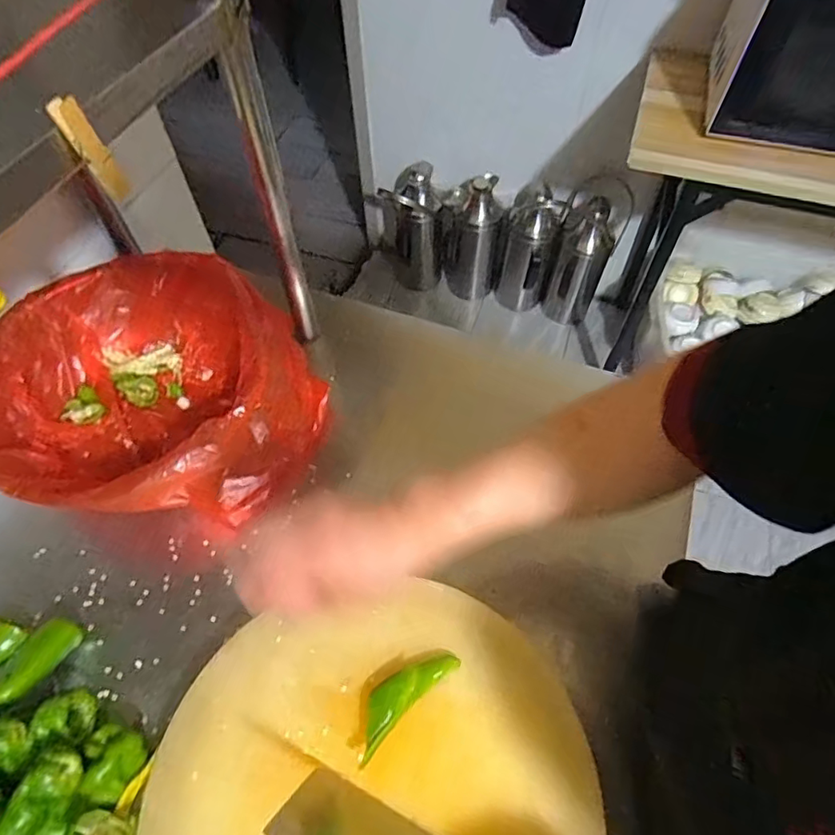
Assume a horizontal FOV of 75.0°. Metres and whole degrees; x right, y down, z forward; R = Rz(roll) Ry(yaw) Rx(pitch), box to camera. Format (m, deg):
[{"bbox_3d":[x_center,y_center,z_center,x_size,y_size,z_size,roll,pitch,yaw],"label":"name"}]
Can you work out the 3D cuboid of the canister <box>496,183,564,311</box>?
[{"bbox_3d":[0.348,-0.511,1.652,0.153,0.387,0.163,17,60,11],"label":"canister"}]

